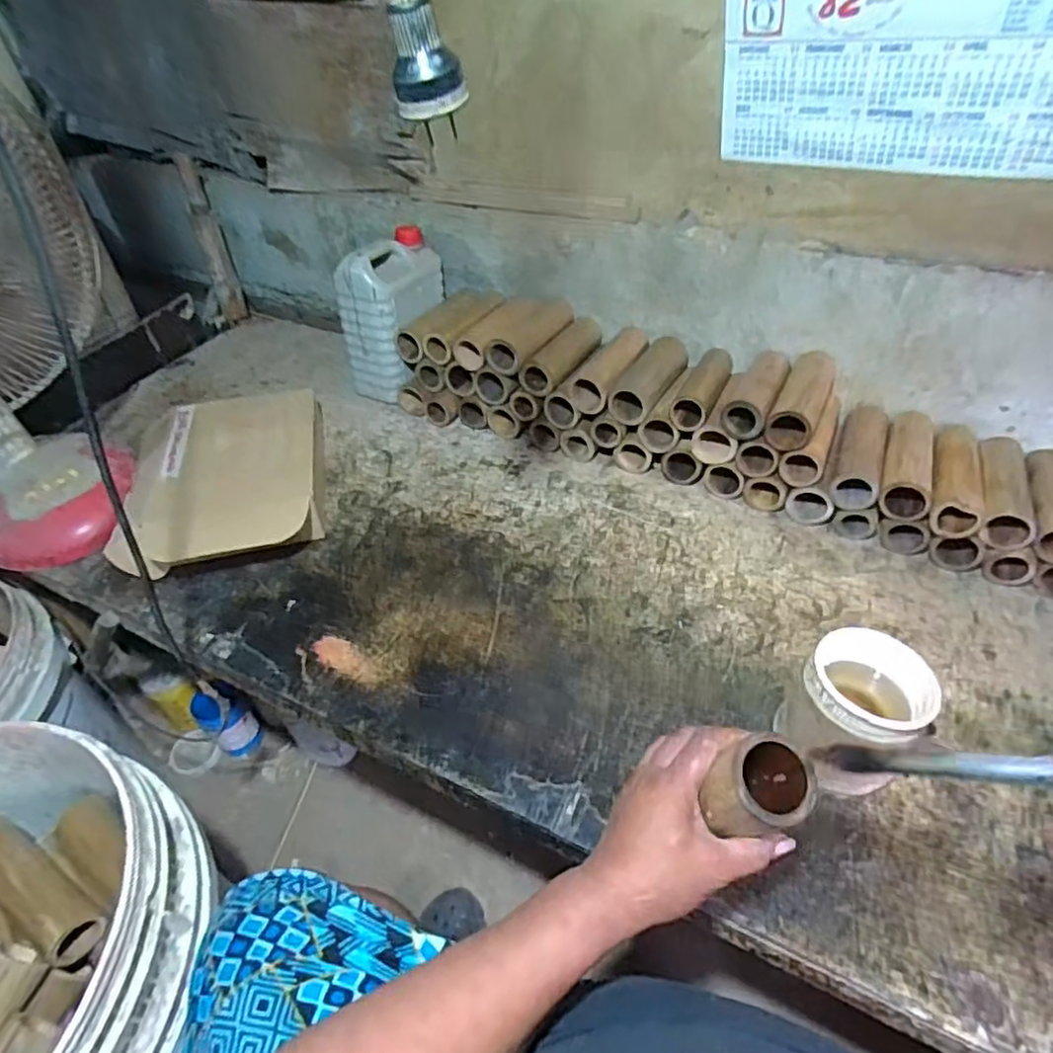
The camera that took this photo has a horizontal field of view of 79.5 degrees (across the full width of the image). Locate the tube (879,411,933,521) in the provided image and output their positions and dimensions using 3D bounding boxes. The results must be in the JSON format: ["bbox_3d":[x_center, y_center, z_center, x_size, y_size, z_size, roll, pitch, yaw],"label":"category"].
[{"bbox_3d":[0.487,-0.082,0.815,0.053,0.054,0.184,16,46,19],"label":"tube"}]

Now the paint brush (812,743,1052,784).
[{"bbox_3d":[0.221,0.109,0.288,0.018,0.193,0.019,-37,95,-32],"label":"paint brush"}]

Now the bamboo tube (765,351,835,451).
[{"bbox_3d":[0.360,-0.169,0.823,0.054,0.058,0.178,18,46,21],"label":"bamboo tube"}]

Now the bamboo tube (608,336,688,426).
[{"bbox_3d":[0.181,-0.213,0.898,0.061,0.050,0.183,18,46,21],"label":"bamboo tube"}]

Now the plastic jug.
[{"bbox_3d":[-0.211,-0.340,1.037,0.108,0.233,0.177,12,44,15],"label":"plastic jug"}]

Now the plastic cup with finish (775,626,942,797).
[{"bbox_3d":[0.287,0.168,0.561,0.105,0.119,0.098,-2,42,1],"label":"plastic cup with finish"}]

